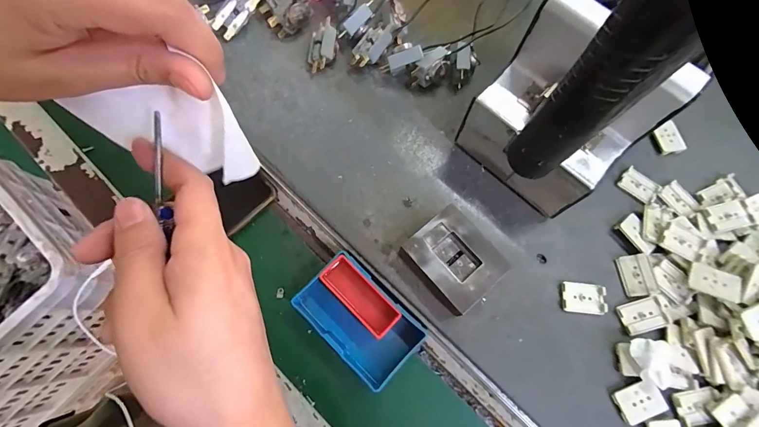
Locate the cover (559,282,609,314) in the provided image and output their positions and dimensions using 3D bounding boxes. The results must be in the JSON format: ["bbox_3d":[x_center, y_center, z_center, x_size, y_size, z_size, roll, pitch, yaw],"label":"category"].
[{"bbox_3d":[0.192,0.080,0.346,0.039,0.007,0.027,6,73,0],"label":"cover"}]

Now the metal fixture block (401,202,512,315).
[{"bbox_3d":[0.068,0.045,0.344,0.069,0.027,0.079,-39,78,-12],"label":"metal fixture block"}]

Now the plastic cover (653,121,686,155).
[{"bbox_3d":[0.316,-0.083,0.401,0.025,0.007,0.035,-10,74,-5],"label":"plastic cover"}]

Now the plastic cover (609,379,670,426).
[{"bbox_3d":[0.224,0.162,0.317,0.039,0.007,0.027,-20,75,-7],"label":"plastic cover"}]

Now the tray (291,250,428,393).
[{"bbox_3d":[-0.021,0.101,0.354,0.116,0.027,0.071,43,77,11],"label":"tray"}]

